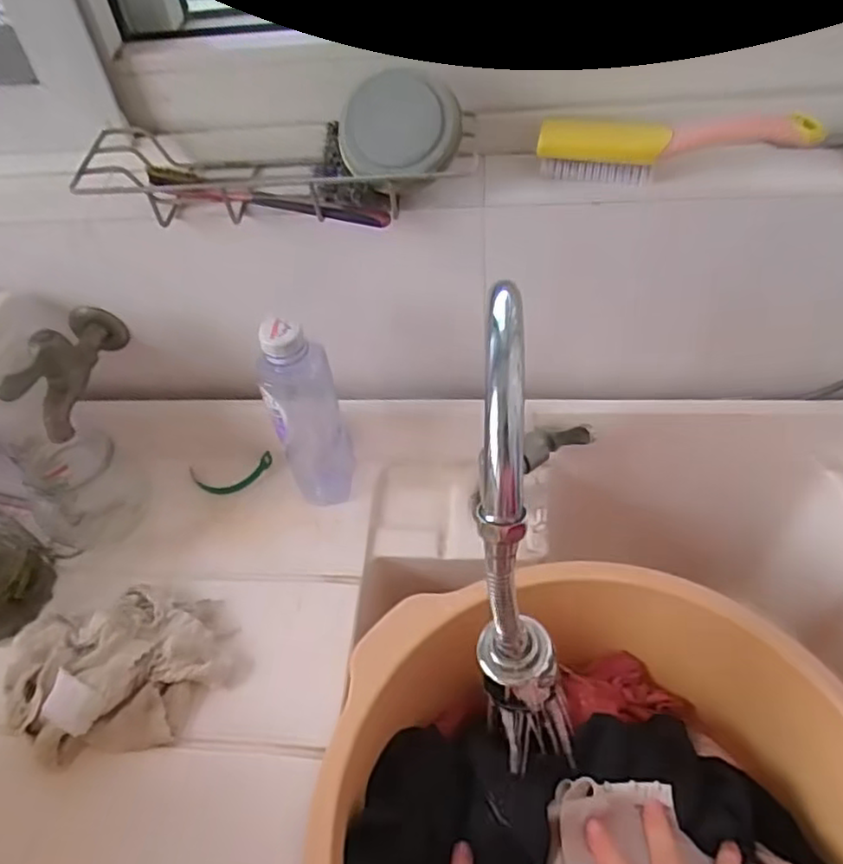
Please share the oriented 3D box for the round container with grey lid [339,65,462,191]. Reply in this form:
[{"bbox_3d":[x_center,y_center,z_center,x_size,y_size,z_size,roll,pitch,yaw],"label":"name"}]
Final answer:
[{"bbox_3d":[-0.013,-0.204,0.449,0.077,0.025,0.078,30,99,4],"label":"round container with grey lid"}]

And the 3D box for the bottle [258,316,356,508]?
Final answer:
[{"bbox_3d":[-0.094,-0.010,0.547,0.057,0.181,0.049,-9,49,-2],"label":"bottle"}]

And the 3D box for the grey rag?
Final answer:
[{"bbox_3d":[-0.224,0.172,0.493,0.162,0.046,0.126,-21,51,-12],"label":"grey rag"}]

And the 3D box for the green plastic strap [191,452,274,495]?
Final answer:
[{"bbox_3d":[-0.178,0.041,0.627,0.076,0.013,0.032,-14,50,-6],"label":"green plastic strap"}]

